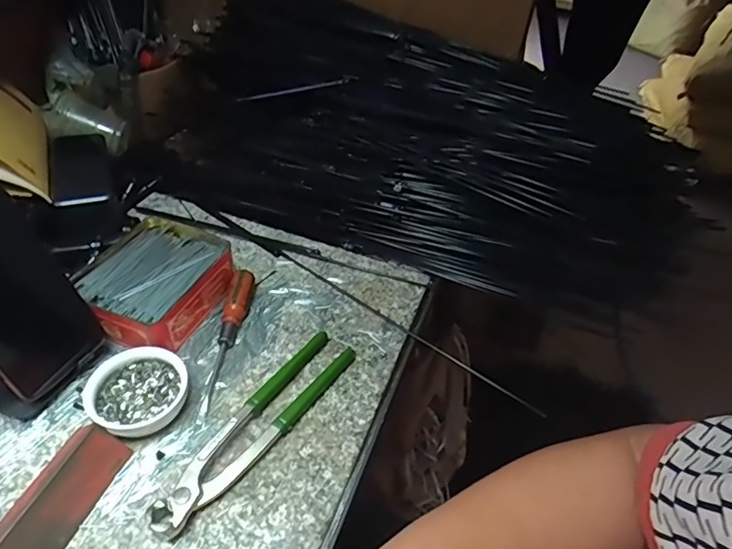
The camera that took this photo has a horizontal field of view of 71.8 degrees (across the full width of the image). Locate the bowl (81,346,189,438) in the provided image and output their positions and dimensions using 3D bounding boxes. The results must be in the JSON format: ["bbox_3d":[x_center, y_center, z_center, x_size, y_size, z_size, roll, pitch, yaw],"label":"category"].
[{"bbox_3d":[-0.178,0.093,0.397,0.071,0.024,0.067,3,44,-3],"label":"bowl"}]

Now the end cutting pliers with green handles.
[{"bbox_3d":[-0.081,0.113,0.393,0.043,0.018,0.197,27,47,21],"label":"end cutting pliers with green handles"}]

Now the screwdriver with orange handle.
[{"bbox_3d":[-0.123,0.056,0.445,0.019,0.020,0.152,6,44,0],"label":"screwdriver with orange handle"}]

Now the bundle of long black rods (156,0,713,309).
[{"bbox_3d":[0.053,-0.159,0.602,0.639,0.084,0.314,23,80,14],"label":"bundle of long black rods"}]

